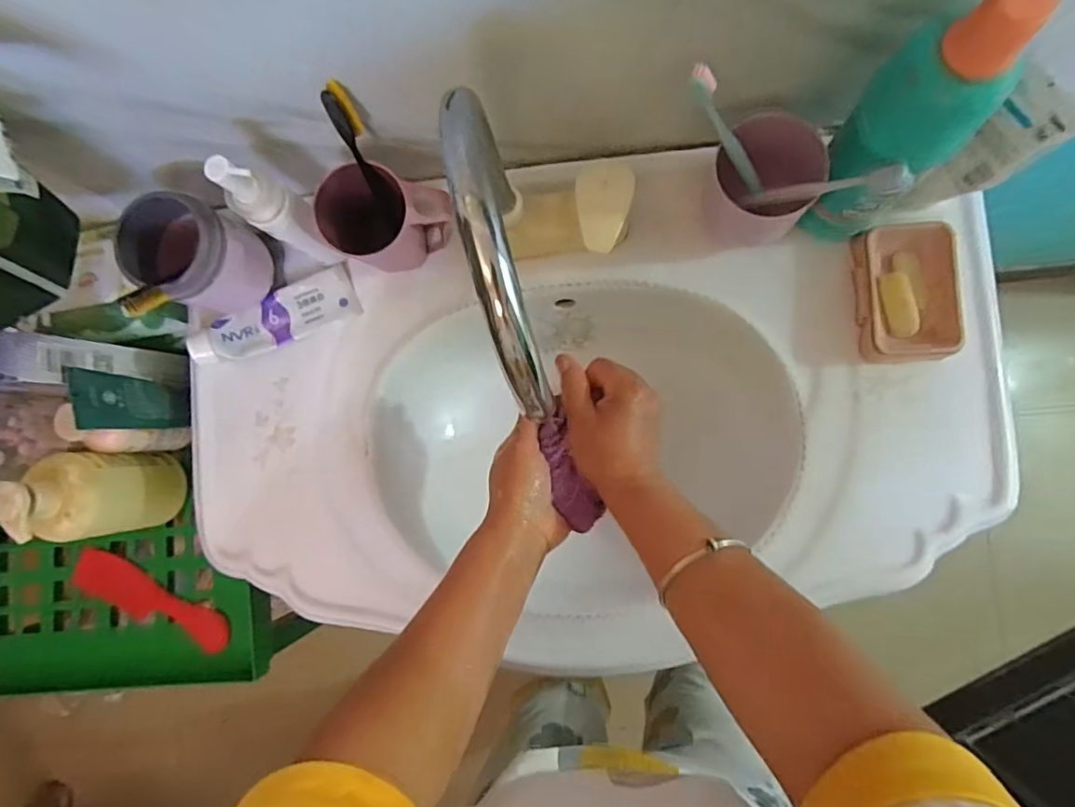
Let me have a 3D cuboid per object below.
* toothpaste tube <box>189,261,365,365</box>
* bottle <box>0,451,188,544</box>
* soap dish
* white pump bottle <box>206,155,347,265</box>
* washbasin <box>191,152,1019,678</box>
[{"bbox_3d":[-0.263,-0.085,0.571,0.166,0.033,0.049,-22,85,4],"label":"toothpaste tube"},{"bbox_3d":[-0.455,0.096,0.591,0.064,0.163,0.089,-5,86,5],"label":"bottle"},{"bbox_3d":[0.328,-0.096,0.503,0.081,0.030,0.118,0,87,6],"label":"soap dish"},{"bbox_3d":[-0.216,-0.157,0.478,0.044,0.149,0.034,17,88,6],"label":"white pump bottle"},{"bbox_3d":[0.042,0.014,0.586,0.744,0.156,0.445,-5,86,5],"label":"washbasin"}]

